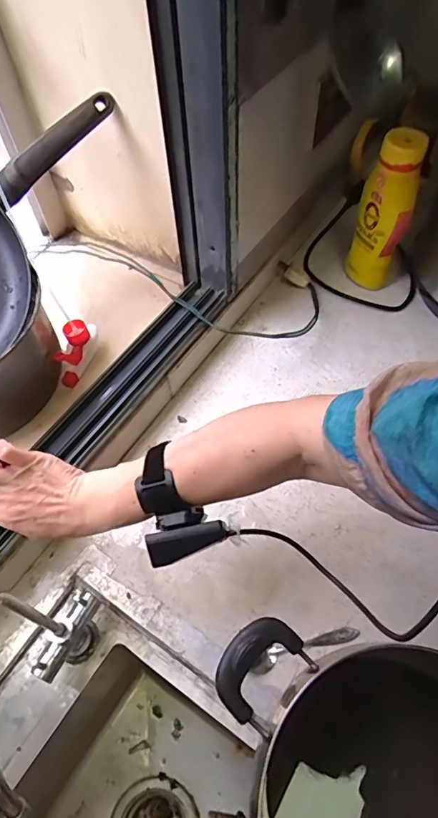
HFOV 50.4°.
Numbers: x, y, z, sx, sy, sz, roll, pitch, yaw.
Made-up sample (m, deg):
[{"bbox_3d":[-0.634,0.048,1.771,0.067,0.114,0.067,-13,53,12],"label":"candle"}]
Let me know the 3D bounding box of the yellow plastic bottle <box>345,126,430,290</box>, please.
[{"bbox_3d":[0.247,-0.291,0.696,0.073,0.223,0.073,18,61,12],"label":"yellow plastic bottle"}]

